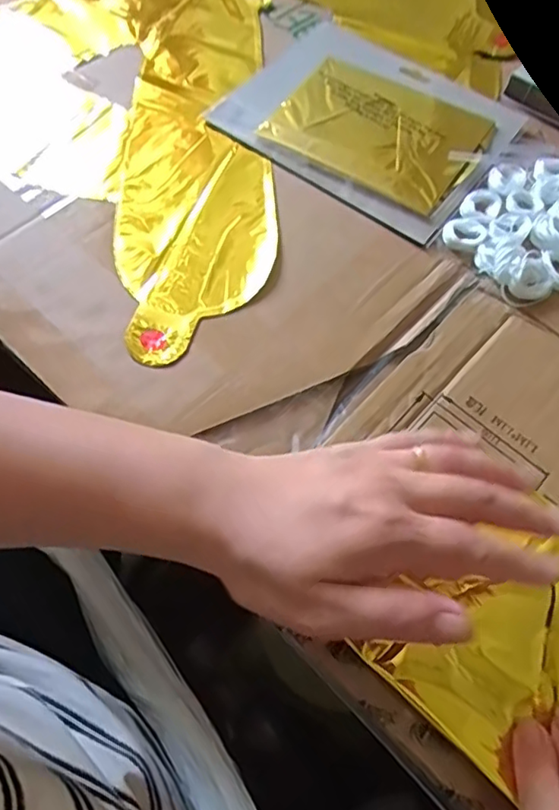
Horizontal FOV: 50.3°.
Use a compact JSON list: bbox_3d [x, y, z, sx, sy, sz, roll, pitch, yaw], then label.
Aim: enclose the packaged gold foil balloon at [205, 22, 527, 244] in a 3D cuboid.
[{"bbox_3d":[0.070,-0.225,0.462,0.198,0.008,0.175,34,65,14],"label":"packaged gold foil balloon"}]

